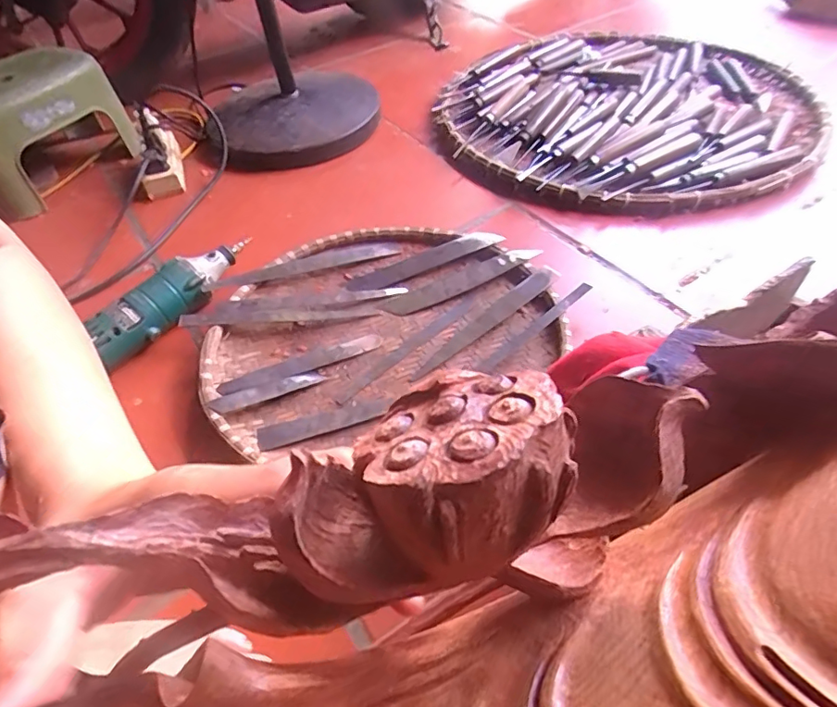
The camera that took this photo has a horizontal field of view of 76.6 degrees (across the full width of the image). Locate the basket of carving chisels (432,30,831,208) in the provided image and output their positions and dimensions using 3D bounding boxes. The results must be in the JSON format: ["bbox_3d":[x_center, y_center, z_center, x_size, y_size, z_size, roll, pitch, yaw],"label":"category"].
[{"bbox_3d":[0.283,-0.355,0.772,0.509,0.064,0.454,30,58,27],"label":"basket of carving chisels"}]

